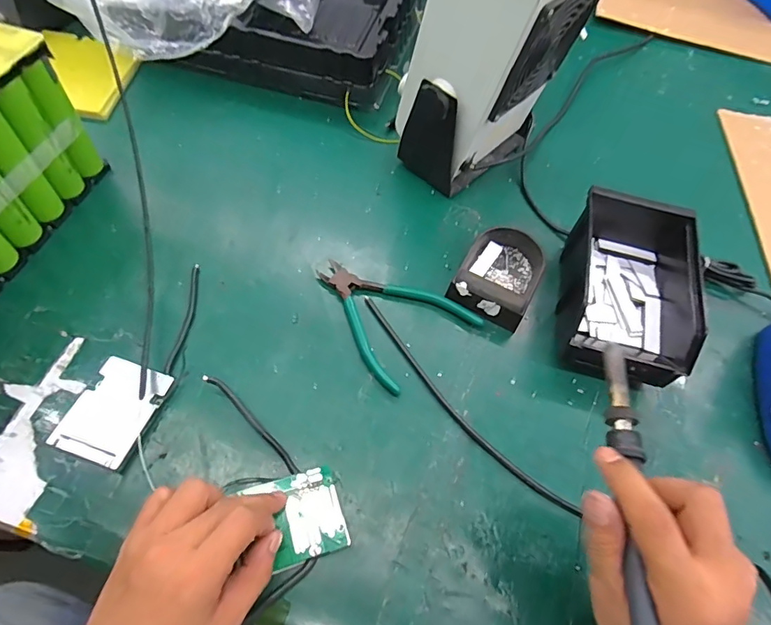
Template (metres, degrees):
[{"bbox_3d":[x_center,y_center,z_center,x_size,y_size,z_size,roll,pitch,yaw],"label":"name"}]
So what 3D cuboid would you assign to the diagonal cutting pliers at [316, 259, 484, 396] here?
[{"bbox_3d":[0.003,-0.008,0.454,0.114,0.010,0.144,-35,68,-22],"label":"diagonal cutting pliers"}]

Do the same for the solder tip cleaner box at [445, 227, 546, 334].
[{"bbox_3d":[0.115,-0.041,0.471,0.077,0.035,0.105,26,61,10],"label":"solder tip cleaner box"}]

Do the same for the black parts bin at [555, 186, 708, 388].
[{"bbox_3d":[0.237,-0.026,0.449,0.122,0.075,0.185,15,60,4],"label":"black parts bin"}]

